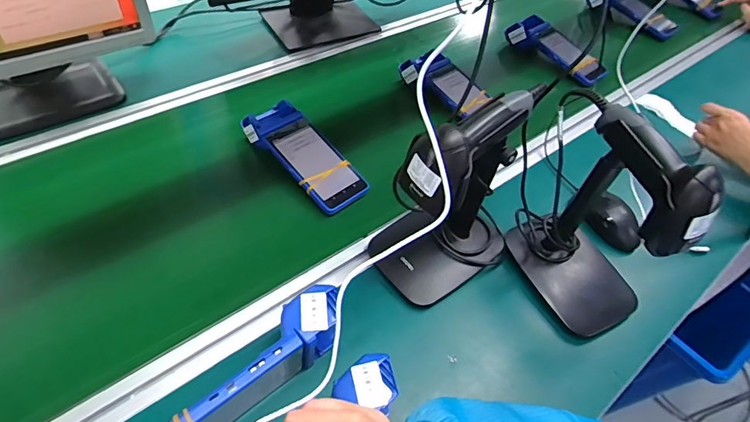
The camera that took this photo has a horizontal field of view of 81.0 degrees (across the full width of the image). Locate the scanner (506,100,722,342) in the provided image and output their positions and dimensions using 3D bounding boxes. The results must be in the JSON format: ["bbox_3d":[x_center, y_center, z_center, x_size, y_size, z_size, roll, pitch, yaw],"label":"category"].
[{"bbox_3d":[0.272,0.017,0.514,0.120,0.247,0.162,-25,57,-24],"label":"scanner"}]

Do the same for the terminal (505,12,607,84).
[{"bbox_3d":[0.399,-0.355,0.966,0.079,0.050,0.239,-26,57,-25],"label":"terminal"}]

